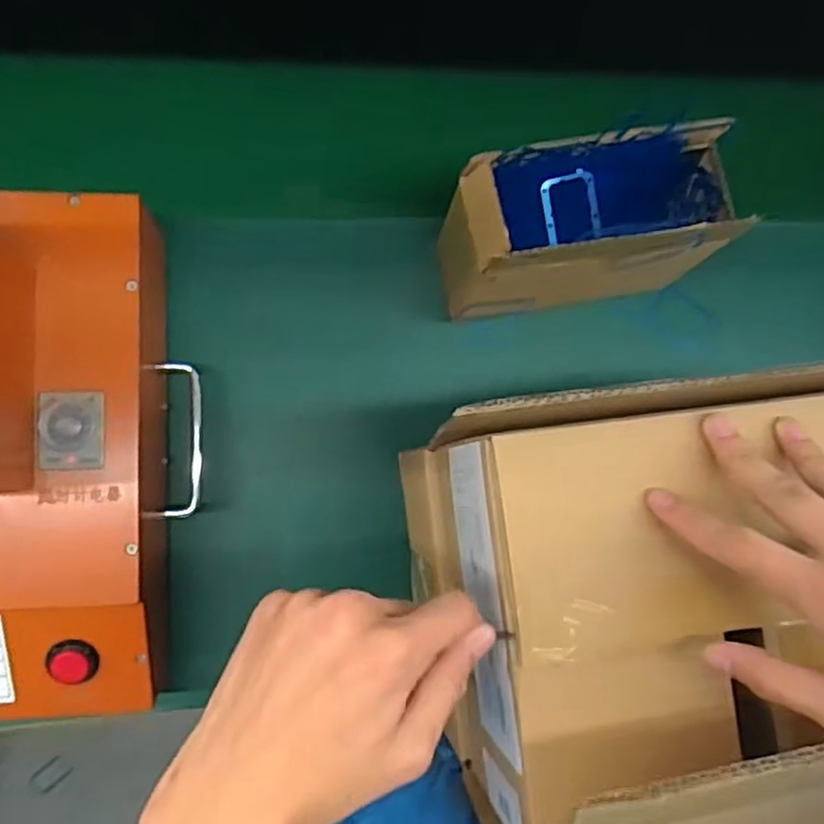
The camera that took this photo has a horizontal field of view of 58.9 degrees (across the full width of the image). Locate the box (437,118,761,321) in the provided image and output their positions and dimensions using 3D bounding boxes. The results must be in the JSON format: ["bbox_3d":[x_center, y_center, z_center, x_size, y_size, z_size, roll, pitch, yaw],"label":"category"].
[{"bbox_3d":[0.130,-0.138,0.547,0.196,0.126,0.090,-10,88,-9],"label":"box"}]

